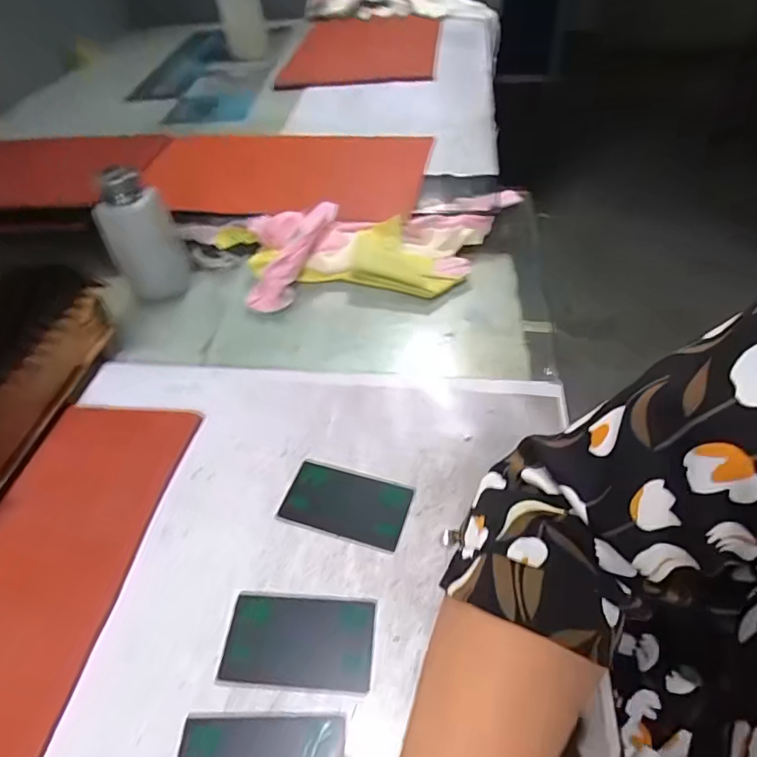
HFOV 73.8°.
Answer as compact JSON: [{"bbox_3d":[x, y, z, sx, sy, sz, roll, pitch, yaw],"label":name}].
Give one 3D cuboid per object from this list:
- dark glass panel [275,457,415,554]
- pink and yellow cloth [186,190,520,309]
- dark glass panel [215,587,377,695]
[{"bbox_3d":[-0.023,0.085,0.350,0.086,0.004,0.051,12,49,15],"label":"dark glass panel"},{"bbox_3d":[-0.027,-0.146,0.536,0.393,0.040,0.161,-6,47,-1],"label":"pink and yellow cloth"},{"bbox_3d":[-0.046,0.152,0.294,0.086,0.004,0.051,1,48,6],"label":"dark glass panel"}]

